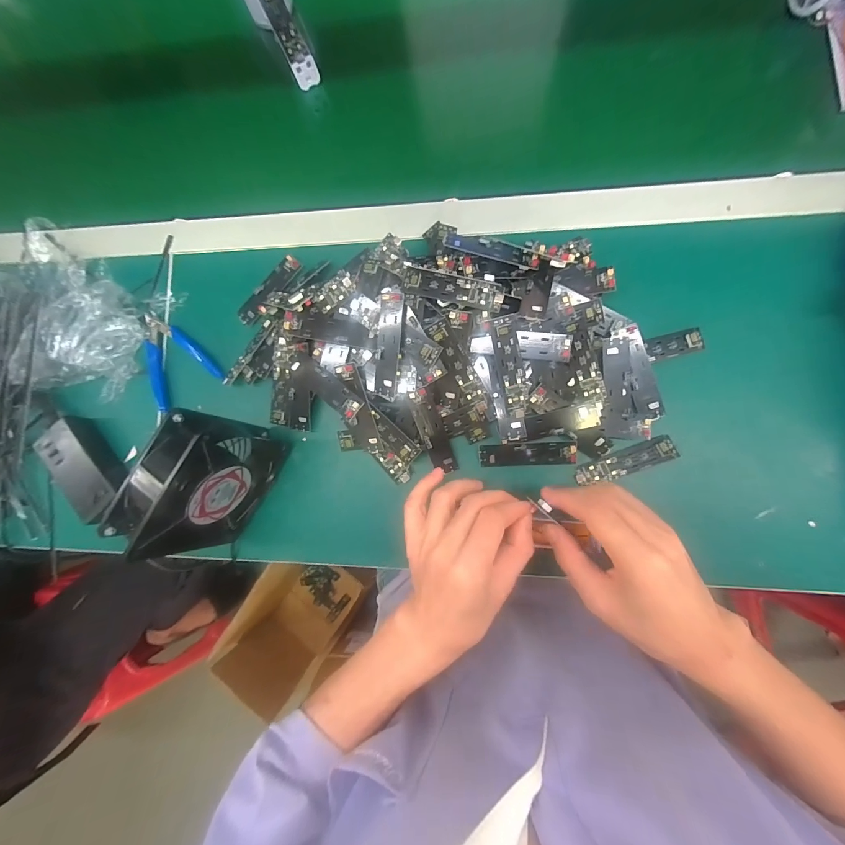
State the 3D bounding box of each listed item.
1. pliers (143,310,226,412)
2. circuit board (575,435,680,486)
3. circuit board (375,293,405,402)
[{"bbox_3d":[-0.286,-0.077,0.416,0.077,0.015,0.110,-35,82,3],"label":"pliers"},{"bbox_3d":[0.190,0.038,0.346,0.090,0.011,0.023,-20,83,5],"label":"circuit board"},{"bbox_3d":[-0.030,-0.068,0.333,0.023,0.011,0.091,7,104,8],"label":"circuit board"}]

